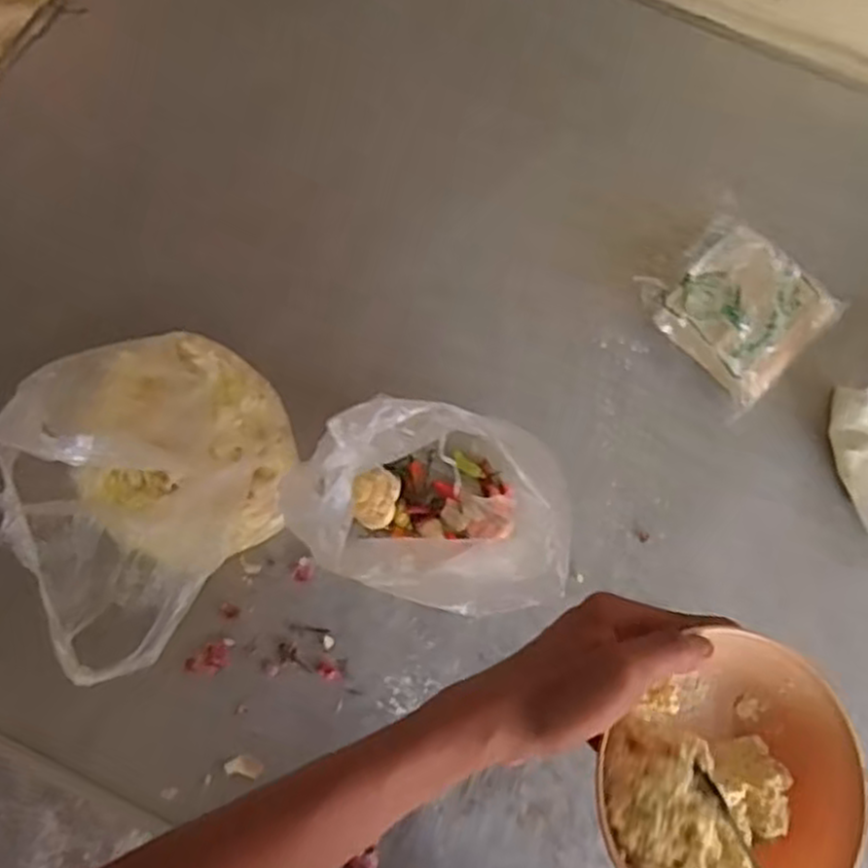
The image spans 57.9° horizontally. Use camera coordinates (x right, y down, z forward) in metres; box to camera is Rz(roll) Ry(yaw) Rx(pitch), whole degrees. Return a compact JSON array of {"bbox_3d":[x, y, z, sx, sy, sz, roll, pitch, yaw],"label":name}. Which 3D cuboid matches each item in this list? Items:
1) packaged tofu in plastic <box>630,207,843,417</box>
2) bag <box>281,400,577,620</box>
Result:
[{"bbox_3d":[0.241,-0.105,0.607,0.123,0.061,0.126,-38,77,-12],"label":"packaged tofu in plastic"},{"bbox_3d":[0.010,0.042,0.474,0.156,0.213,0.131,19,73,4],"label":"bag"}]

